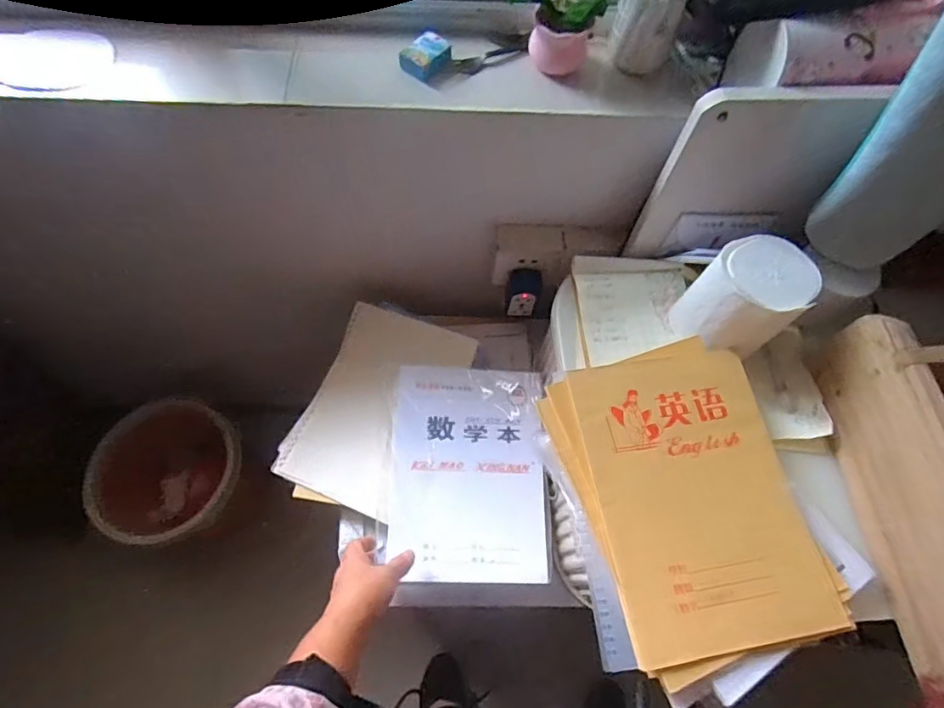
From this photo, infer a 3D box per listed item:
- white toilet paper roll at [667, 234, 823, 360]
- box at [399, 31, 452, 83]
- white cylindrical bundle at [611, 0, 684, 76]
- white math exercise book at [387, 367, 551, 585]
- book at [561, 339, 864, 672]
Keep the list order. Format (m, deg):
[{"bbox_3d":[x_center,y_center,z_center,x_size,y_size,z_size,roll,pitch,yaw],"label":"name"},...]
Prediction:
[{"bbox_3d":[0.276,-0.052,0.509,0.089,0.114,0.090,1,66,-2],"label":"white toilet paper roll"},{"bbox_3d":[-0.045,-0.289,0.482,0.034,0.019,0.045,39,70,14],"label":"box"},{"bbox_3d":[0.165,-0.315,0.474,0.059,0.089,0.045,-1,66,-3],"label":"white cylindrical bundle"},{"bbox_3d":[-0.004,0.138,0.607,0.184,0.012,0.253,2,68,-3],"label":"white math exercise book"},{"bbox_3d":[0.206,0.122,0.458,0.186,0.011,0.264,-8,68,-8],"label":"book"}]

